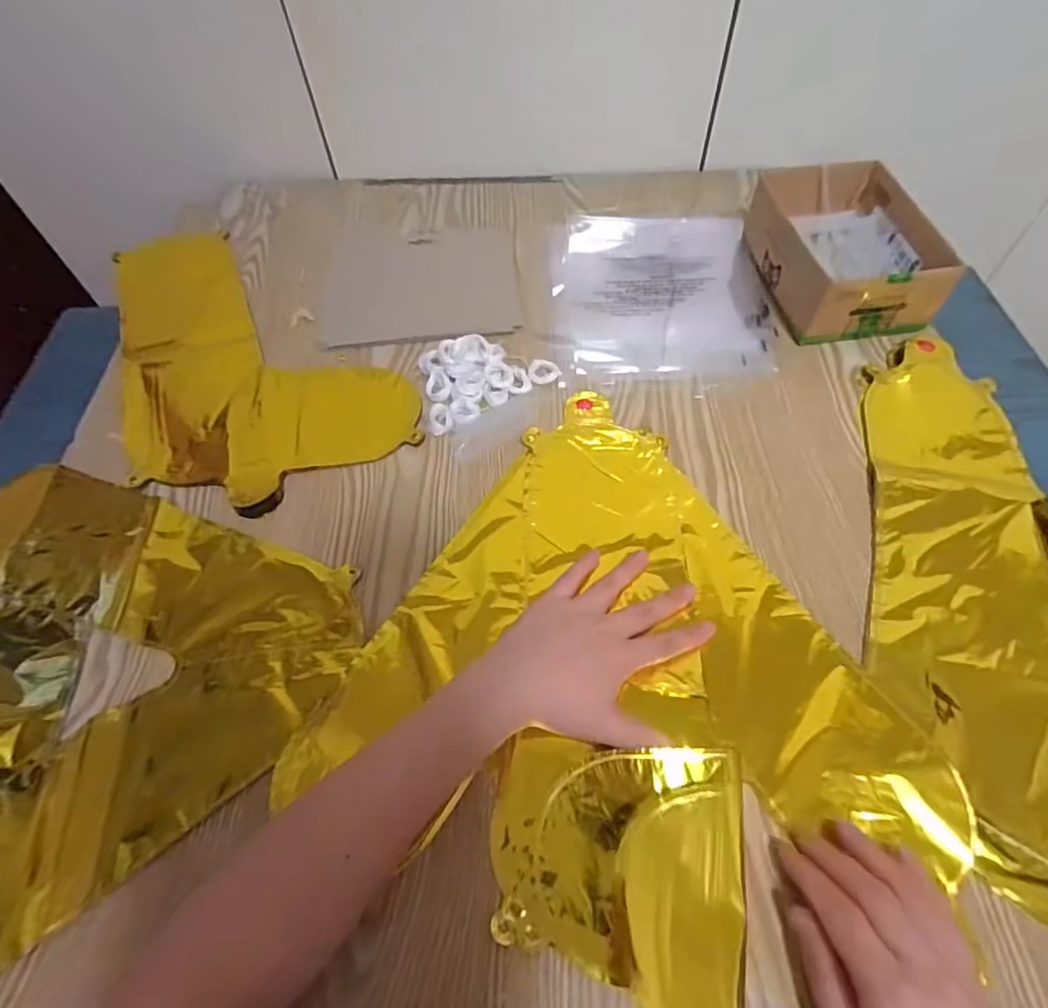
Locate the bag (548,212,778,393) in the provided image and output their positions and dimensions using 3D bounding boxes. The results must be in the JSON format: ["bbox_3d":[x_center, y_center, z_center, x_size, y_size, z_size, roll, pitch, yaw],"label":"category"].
[{"bbox_3d":[0.137,-0.222,0.588,0.207,0.018,0.256,0,58,4],"label":"bag"}]

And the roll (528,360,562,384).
[{"bbox_3d":[0.019,-0.121,0.519,0.029,0.005,0.024,-5,58,1],"label":"roll"}]

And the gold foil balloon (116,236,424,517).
[{"bbox_3d":[-0.269,-0.157,0.548,0.224,0.018,0.377,-26,60,-12],"label":"gold foil balloon"}]

